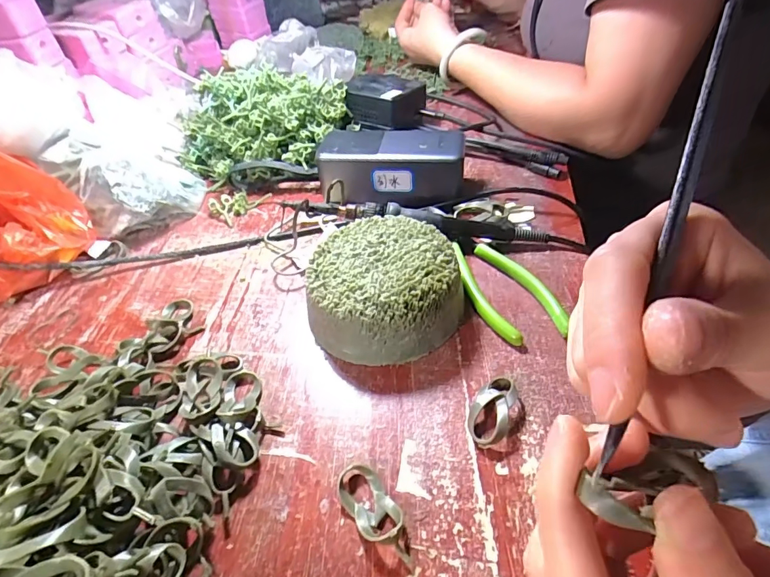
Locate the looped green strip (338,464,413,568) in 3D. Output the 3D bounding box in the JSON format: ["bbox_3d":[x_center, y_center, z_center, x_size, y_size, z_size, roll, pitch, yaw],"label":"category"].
[{"bbox_3d":[-0.005,0.112,0.224,0.022,0.012,0.053,-28,49,-20],"label":"looped green strip"}]

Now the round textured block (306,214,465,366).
[{"bbox_3d":[-0.002,-0.001,0.311,0.100,0.046,0.098,-3,45,3],"label":"round textured block"}]

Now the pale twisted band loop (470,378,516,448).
[{"bbox_3d":[0.061,0.069,0.258,0.023,0.013,0.042,16,49,20],"label":"pale twisted band loop"}]

